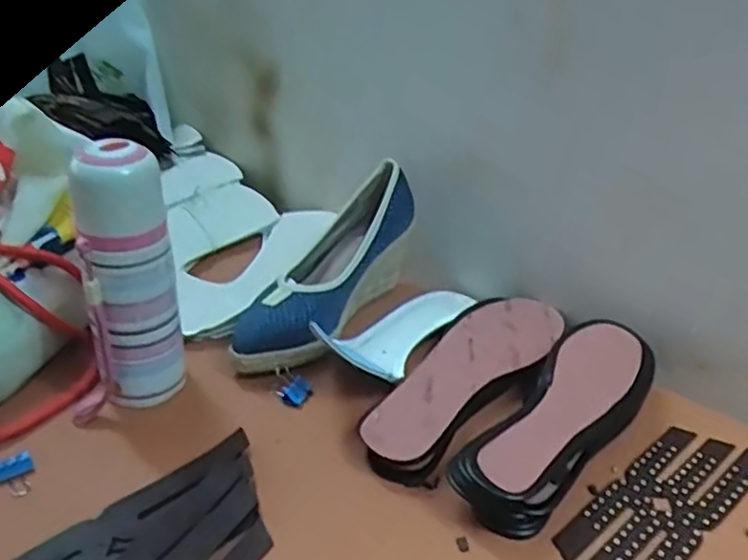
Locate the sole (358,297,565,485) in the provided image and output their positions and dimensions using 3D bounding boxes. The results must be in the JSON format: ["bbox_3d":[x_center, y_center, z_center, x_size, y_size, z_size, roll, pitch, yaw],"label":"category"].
[{"bbox_3d":[0.080,0.080,0.581,0.081,0.031,0.232,21,36,28],"label":"sole"}]

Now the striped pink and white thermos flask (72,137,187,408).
[{"bbox_3d":[-0.177,0.004,0.519,0.061,0.207,0.052,-7,33,-14],"label":"striped pink and white thermos flask"}]

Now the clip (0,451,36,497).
[{"bbox_3d":[-0.252,0.139,0.496,0.026,0.021,0.029,-19,37,-31],"label":"clip"}]

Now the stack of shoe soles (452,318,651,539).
[{"bbox_3d":[0.143,0.106,0.530,0.069,0.057,0.216,25,38,32],"label":"stack of shoe soles"}]

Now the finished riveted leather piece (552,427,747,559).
[{"bbox_3d":[0.201,0.162,0.495,0.212,0.006,0.068,-24,40,-36],"label":"finished riveted leather piece"}]

